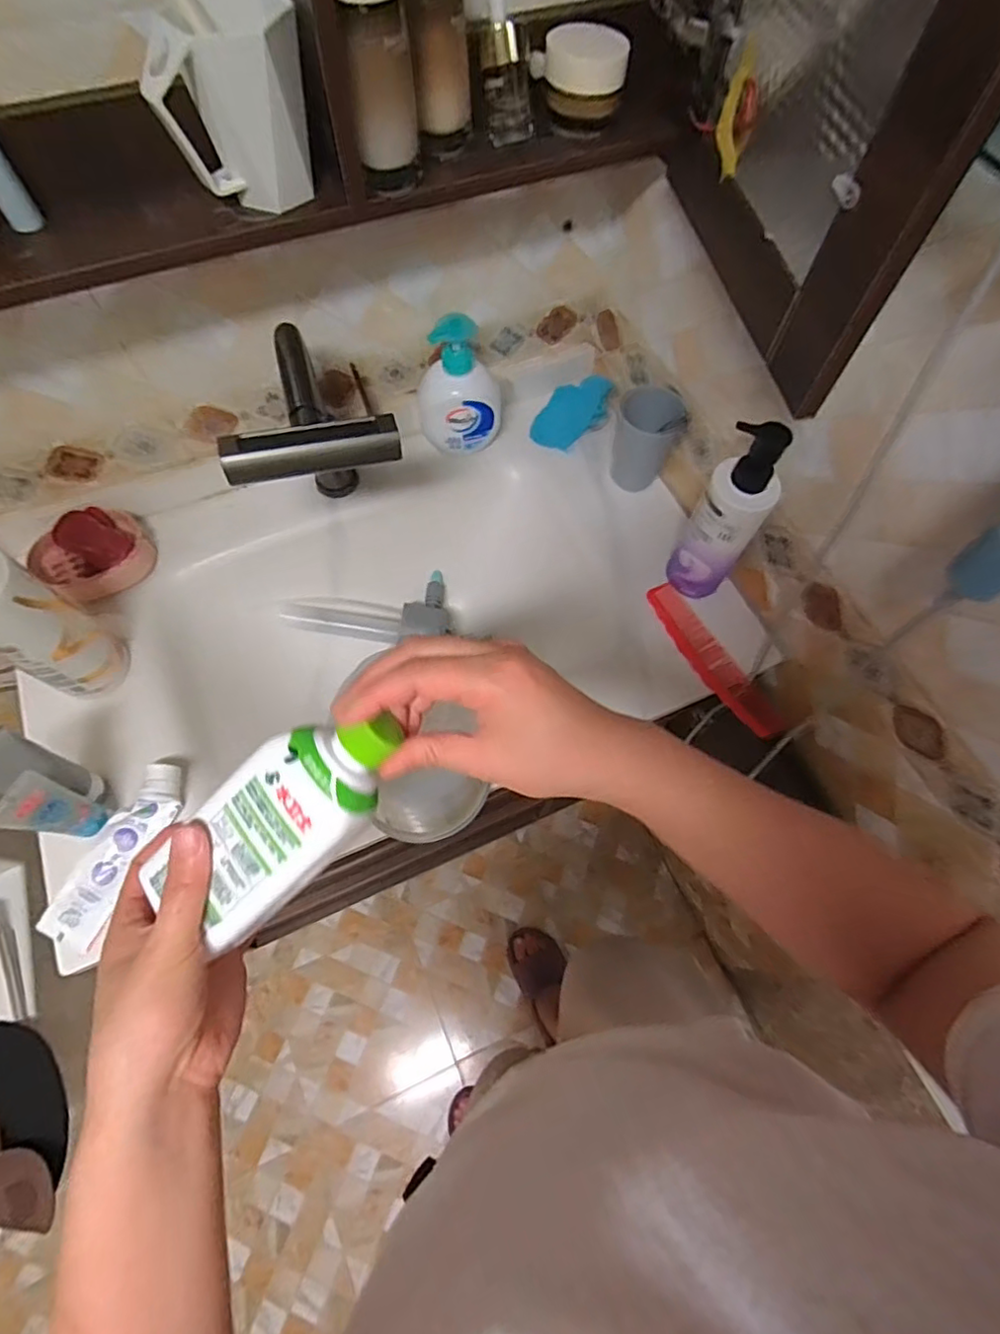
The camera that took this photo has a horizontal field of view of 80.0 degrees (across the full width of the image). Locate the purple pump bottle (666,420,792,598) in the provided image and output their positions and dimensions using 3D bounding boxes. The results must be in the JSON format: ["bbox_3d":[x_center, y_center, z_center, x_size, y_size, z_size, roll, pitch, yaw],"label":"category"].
[{"bbox_3d":[0.239,-0.159,0.629,0.071,0.216,0.076,27,70,10],"label":"purple pump bottle"}]

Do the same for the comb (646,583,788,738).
[{"bbox_3d":[0.240,-0.010,0.680,0.043,0.010,0.208,-32,70,0],"label":"comb"}]

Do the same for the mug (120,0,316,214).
[{"bbox_3d":[-0.188,-0.403,0.428,0.103,0.098,0.075,-10,68,-5],"label":"mug"}]

